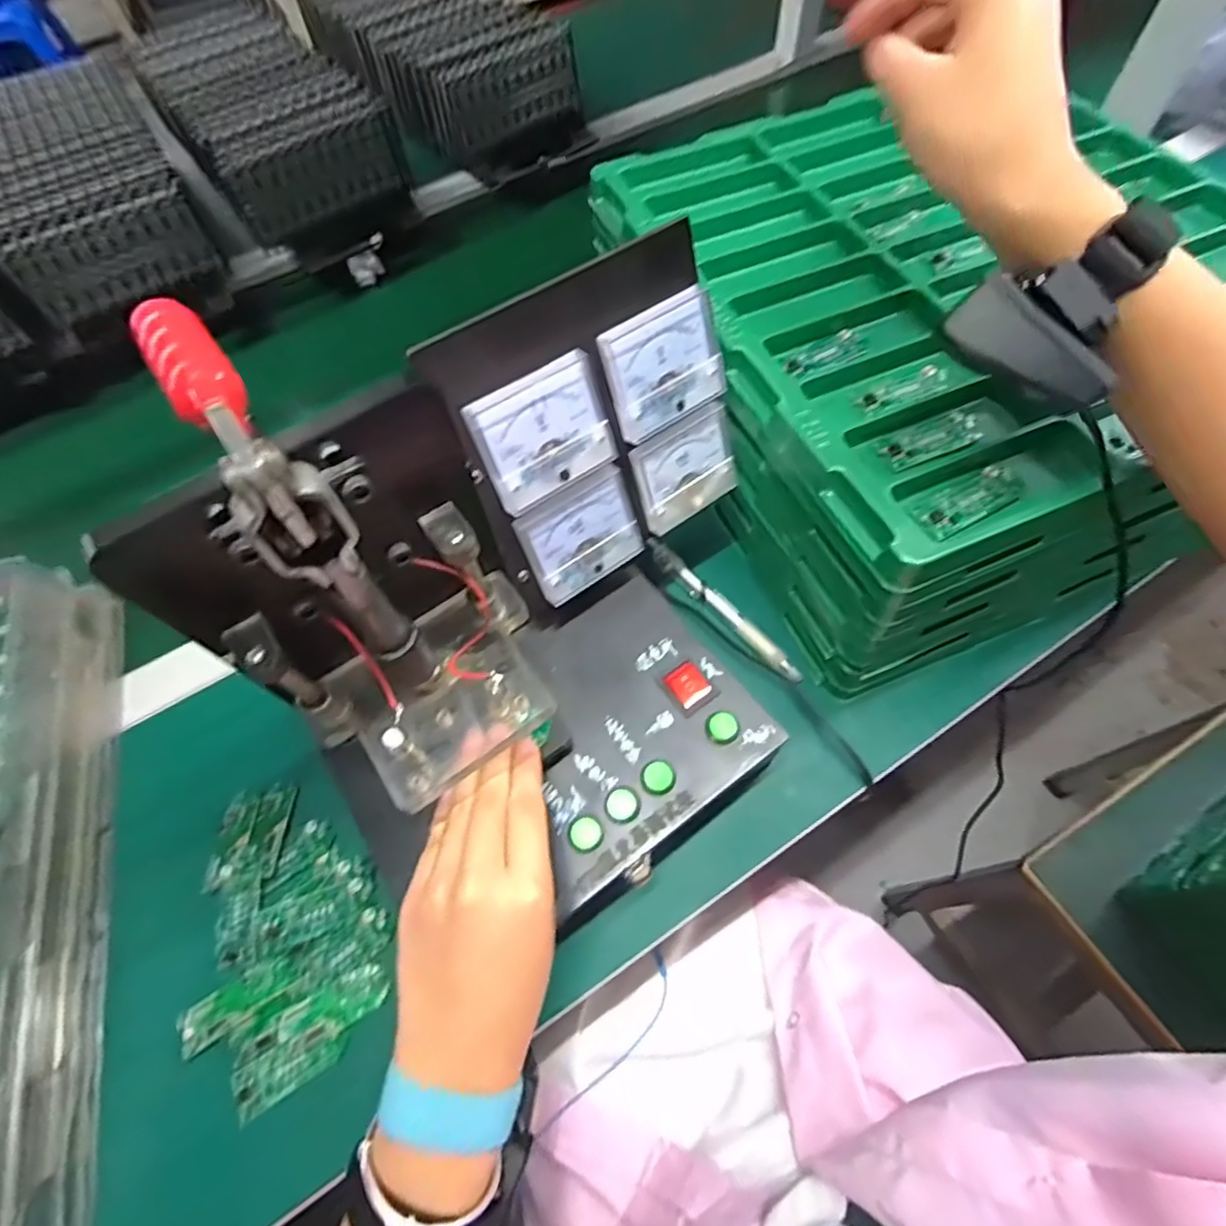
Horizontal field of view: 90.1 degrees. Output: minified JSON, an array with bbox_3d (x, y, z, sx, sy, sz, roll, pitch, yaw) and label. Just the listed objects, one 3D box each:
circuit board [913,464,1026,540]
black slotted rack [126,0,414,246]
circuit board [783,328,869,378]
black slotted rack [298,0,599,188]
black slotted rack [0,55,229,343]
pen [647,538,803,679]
[{"bbox_3d":[0.182,-0.057,0.313,0.056,0.007,0.025,-24,63,-10],"label":"circuit board"},{"bbox_3d":[-0.378,-0.540,0.670,0.170,0.072,0.332,-34,65,-15],"label":"black slotted rack"},{"bbox_3d":[0.127,-0.155,0.367,0.053,0.004,0.022,-27,64,-11],"label":"circuit board"},{"bbox_3d":[-0.200,-0.658,0.730,0.173,0.090,0.389,-36,66,-15],"label":"black slotted rack"},{"bbox_3d":[-0.539,-0.436,0.628,0.162,0.086,0.352,-30,64,-13],"label":"black slotted rack"},{"bbox_3d":[0.075,-0.003,0.429,0.013,0.013,0.142,-39,66,-16],"label":"pen"}]

